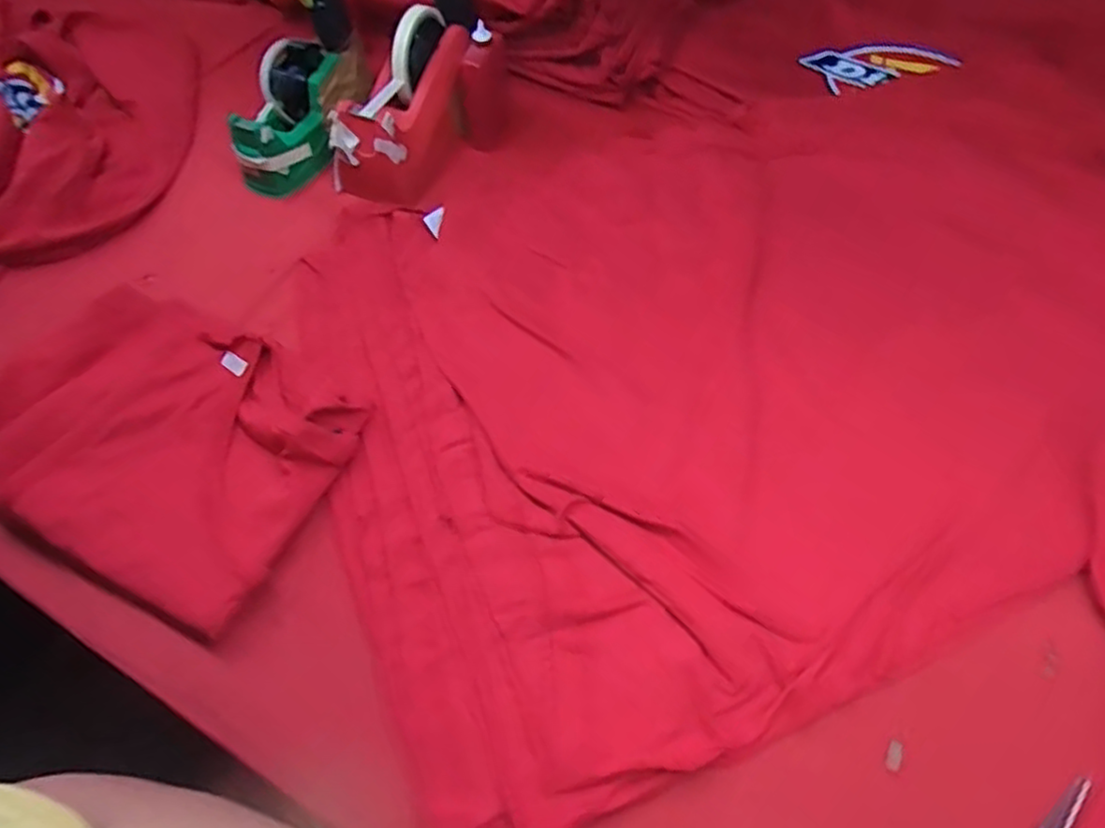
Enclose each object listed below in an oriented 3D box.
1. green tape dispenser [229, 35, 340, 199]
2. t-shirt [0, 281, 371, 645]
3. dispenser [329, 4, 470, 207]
[{"bbox_3d":[-0.251,-0.284,0.675,0.072,0.070,0.150,11,81,5],"label":"green tape dispenser"},{"bbox_3d":[-0.289,0.013,0.519,0.261,0.033,0.202,29,60,17],"label":"t-shirt"},{"bbox_3d":[-0.134,-0.294,0.666,0.087,0.104,0.171,29,59,16],"label":"dispenser"}]

